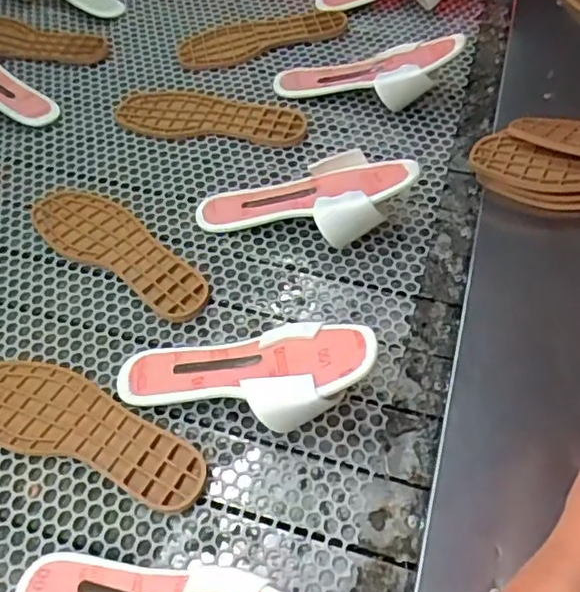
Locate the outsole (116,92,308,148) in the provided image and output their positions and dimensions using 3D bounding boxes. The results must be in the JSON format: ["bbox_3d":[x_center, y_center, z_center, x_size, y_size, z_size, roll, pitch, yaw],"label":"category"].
[{"bbox_3d":[-0.107,-0.240,0.804,0.258,0.012,0.086,9,56,8],"label":"outsole"}]

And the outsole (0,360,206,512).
[{"bbox_3d":[-0.194,0.119,0.564,0.256,0.013,0.086,17,58,13],"label":"outsole"}]

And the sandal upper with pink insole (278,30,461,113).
[{"bbox_3d":[0.101,-0.286,0.799,0.259,0.060,0.072,4,52,31],"label":"sandal upper with pink insole"}]

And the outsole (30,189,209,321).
[{"bbox_3d":[-0.193,-0.056,0.682,0.256,0.013,0.087,31,62,21],"label":"outsole"}]

